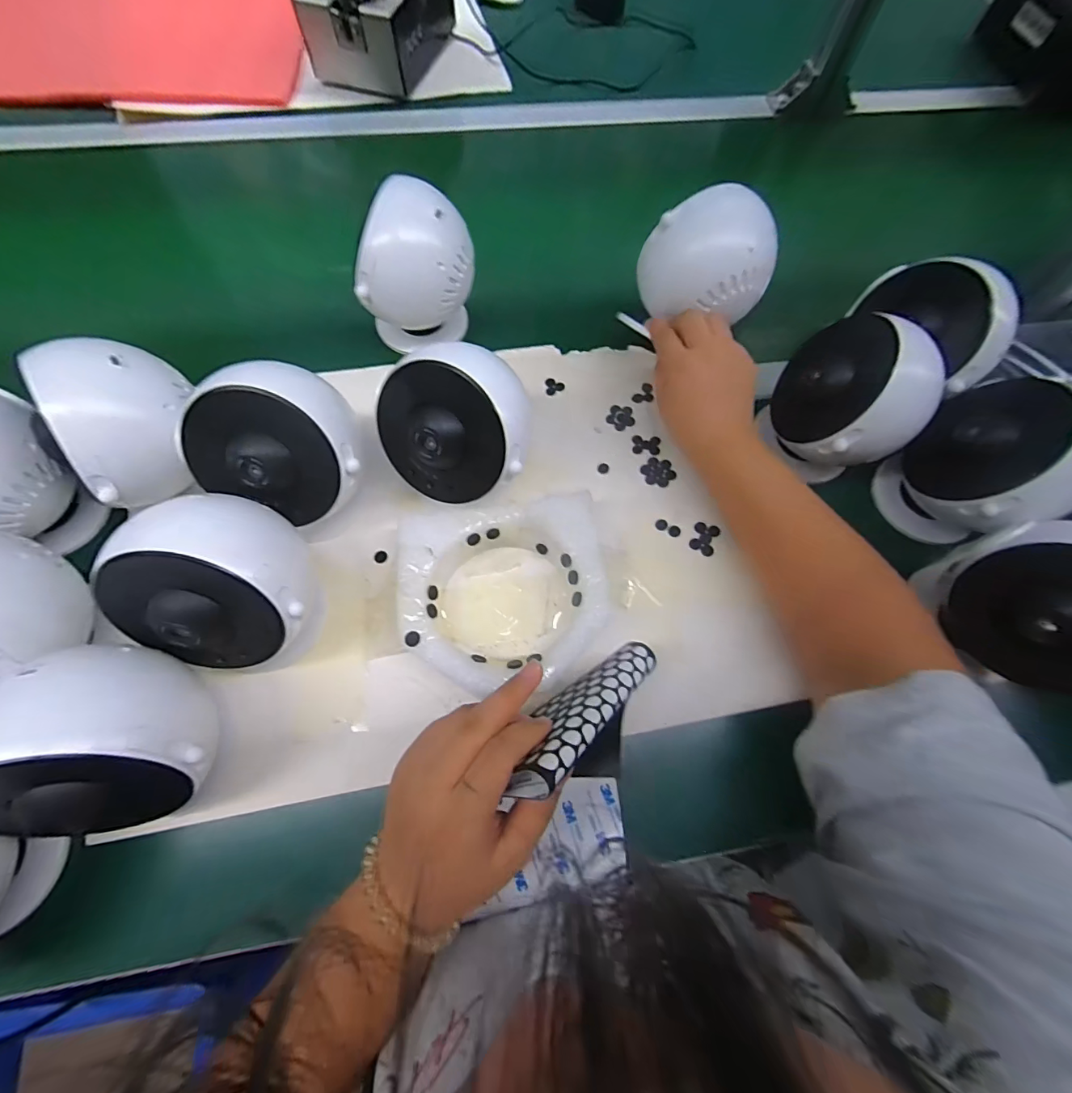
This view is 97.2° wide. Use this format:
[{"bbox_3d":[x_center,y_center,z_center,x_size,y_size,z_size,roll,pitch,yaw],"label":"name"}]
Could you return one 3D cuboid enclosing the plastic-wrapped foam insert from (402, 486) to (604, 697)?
[{"bbox_3d":[-0.020,0.036,0.342,0.146,0.040,0.129,-9,69,-7],"label":"plastic-wrapped foam insert"}]

